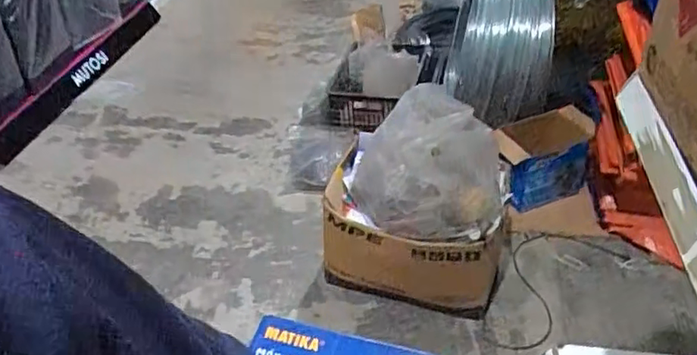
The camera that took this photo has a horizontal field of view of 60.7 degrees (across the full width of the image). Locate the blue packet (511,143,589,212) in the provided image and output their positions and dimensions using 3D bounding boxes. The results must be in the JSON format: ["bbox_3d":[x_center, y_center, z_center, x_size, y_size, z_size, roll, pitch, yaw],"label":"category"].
[{"bbox_3d":[0.616,0.000,1.834,0.257,0.189,0.045,-19,22,3],"label":"blue packet"}]

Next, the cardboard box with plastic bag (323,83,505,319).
[{"bbox_3d":[0.164,0.074,1.523,0.450,0.476,0.280,8,39,12],"label":"cardboard box with plastic bag"}]

